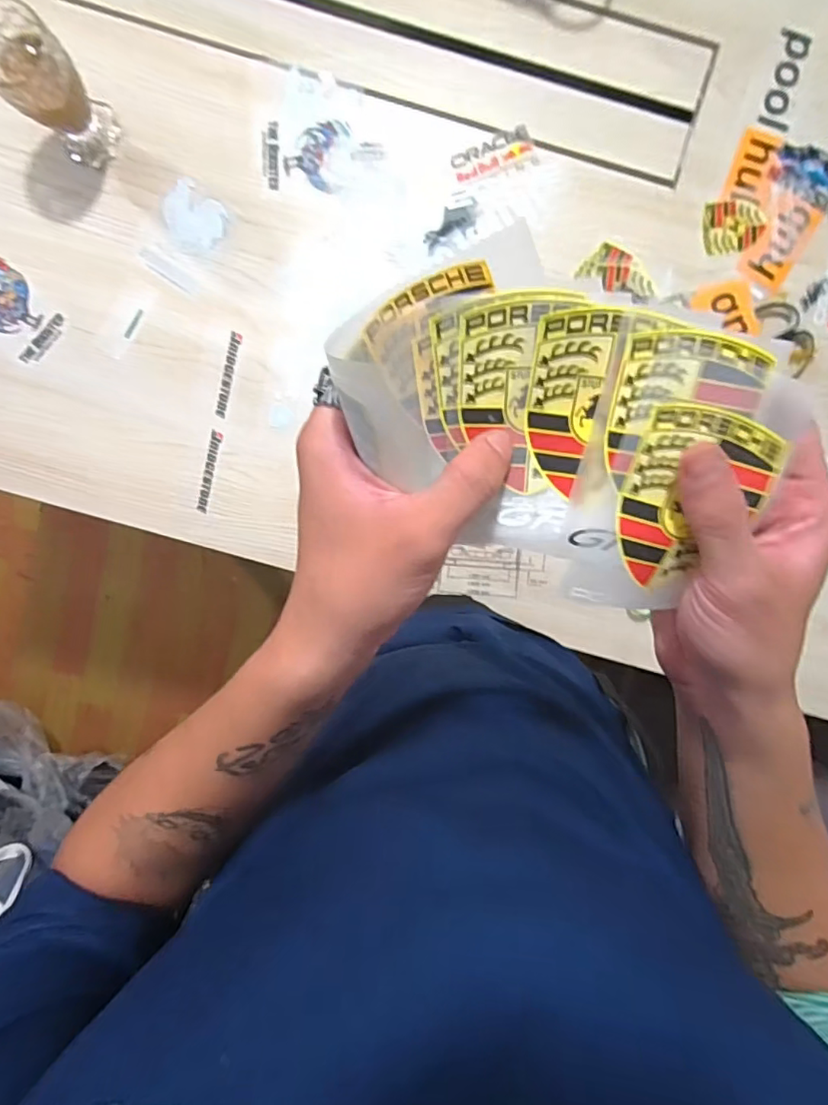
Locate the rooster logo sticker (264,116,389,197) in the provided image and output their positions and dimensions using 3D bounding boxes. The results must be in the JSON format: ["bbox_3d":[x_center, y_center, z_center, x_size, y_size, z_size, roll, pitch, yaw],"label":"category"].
[{"bbox_3d":[-0.099,-0.435,0.613,0.133,0.004,0.074,1,98,-1],"label":"rooster logo sticker"}]

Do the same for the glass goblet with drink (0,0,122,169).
[{"bbox_3d":[-0.356,-0.452,0.549,0.074,0.120,0.069,0,98,-1],"label":"glass goblet with drink"}]

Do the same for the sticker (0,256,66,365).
[{"bbox_3d":[-0.452,-0.272,0.631,0.104,0.004,0.073,41,90,-7],"label":"sticker"}]

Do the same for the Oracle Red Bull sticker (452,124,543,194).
[{"bbox_3d":[0.087,-0.432,0.614,0.096,0.004,0.043,-20,98,2],"label":"Oracle Red Bull sticker"}]

